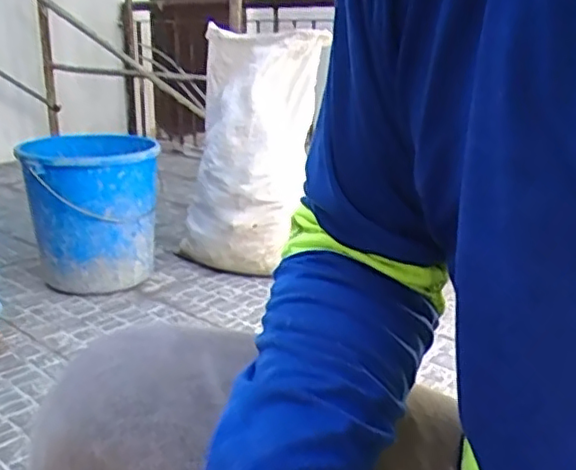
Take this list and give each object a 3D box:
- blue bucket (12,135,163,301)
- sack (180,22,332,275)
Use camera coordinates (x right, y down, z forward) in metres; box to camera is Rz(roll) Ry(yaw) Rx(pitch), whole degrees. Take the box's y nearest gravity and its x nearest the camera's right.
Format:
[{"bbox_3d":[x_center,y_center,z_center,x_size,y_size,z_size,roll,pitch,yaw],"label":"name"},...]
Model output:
[{"bbox_3d":[-0.470,-0.044,1.616,0.288,0.375,0.288,1,18,0],"label":"blue bucket"},{"bbox_3d":[-0.097,-0.190,1.676,0.342,0.611,0.232,-1,18,-7],"label":"sack"}]

